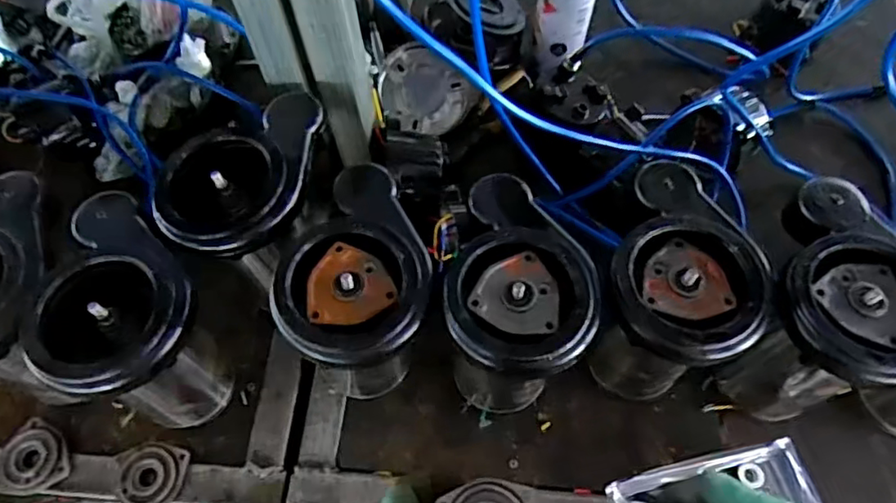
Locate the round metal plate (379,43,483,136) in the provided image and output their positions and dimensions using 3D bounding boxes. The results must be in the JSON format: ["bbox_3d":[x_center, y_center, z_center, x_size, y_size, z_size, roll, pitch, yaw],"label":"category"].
[{"bbox_3d":[-0.029,-0.184,0.708,0.108,0.013,0.091,34,91,-13],"label":"round metal plate"}]

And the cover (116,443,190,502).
[{"bbox_3d":[-0.274,0.209,0.568,0.061,0.018,0.066,-1,63,1],"label":"cover"}]

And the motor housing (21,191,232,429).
[{"bbox_3d":[-0.271,0.069,0.546,0.122,0.180,0.160,-42,69,-18],"label":"motor housing"}]

